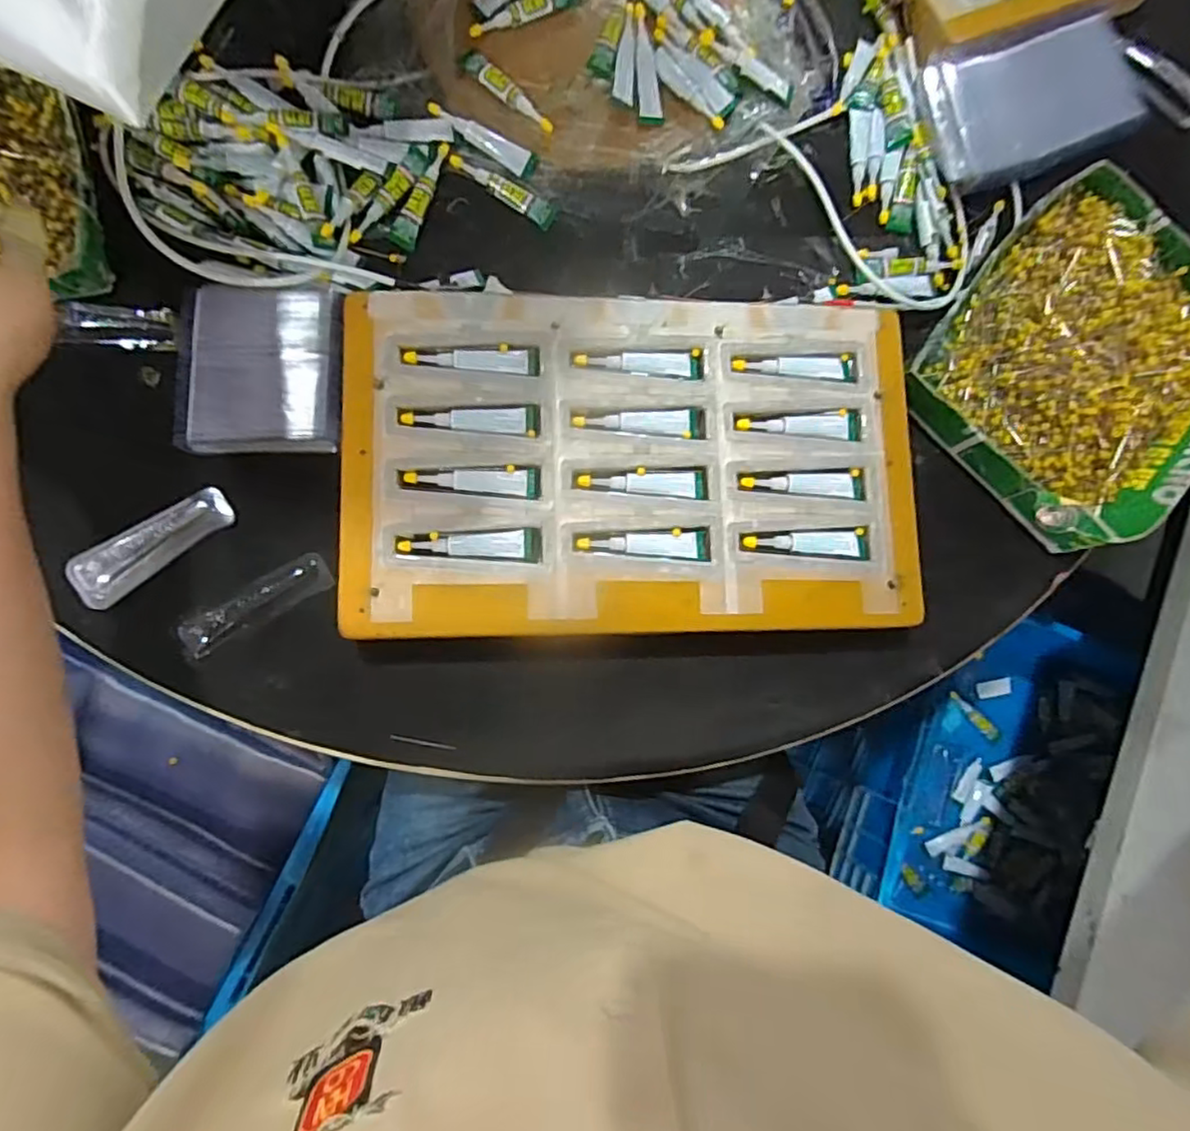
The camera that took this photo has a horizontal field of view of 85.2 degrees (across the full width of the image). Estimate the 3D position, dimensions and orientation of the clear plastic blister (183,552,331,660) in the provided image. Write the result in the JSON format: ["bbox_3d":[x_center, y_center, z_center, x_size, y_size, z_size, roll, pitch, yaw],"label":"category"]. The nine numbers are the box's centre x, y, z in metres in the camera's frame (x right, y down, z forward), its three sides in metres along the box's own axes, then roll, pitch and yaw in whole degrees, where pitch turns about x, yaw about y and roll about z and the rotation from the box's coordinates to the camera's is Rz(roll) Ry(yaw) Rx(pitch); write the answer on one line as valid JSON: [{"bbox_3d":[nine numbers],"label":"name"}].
[{"bbox_3d":[-0.218,0.024,0.417,0.096,0.011,0.026,-30,86,-8],"label":"clear plastic blister"}]

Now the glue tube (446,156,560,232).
[{"bbox_3d":[-0.067,-0.278,0.477,0.083,0.008,0.018,29,81,-1],"label":"glue tube"}]

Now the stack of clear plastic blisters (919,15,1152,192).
[{"bbox_3d":[0.351,-0.366,0.510,0.182,0.018,0.102,-18,85,-7],"label":"stack of clear plastic blisters"}]

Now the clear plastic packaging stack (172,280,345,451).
[{"bbox_3d":[-0.214,-0.127,0.418,0.100,0.017,0.105,0,83,-5],"label":"clear plastic packaging stack"}]

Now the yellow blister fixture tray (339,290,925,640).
[{"bbox_3d":[0.029,-0.068,0.437,0.375,0.032,0.228,-1,83,-6],"label":"yellow blister fixture tray"}]

